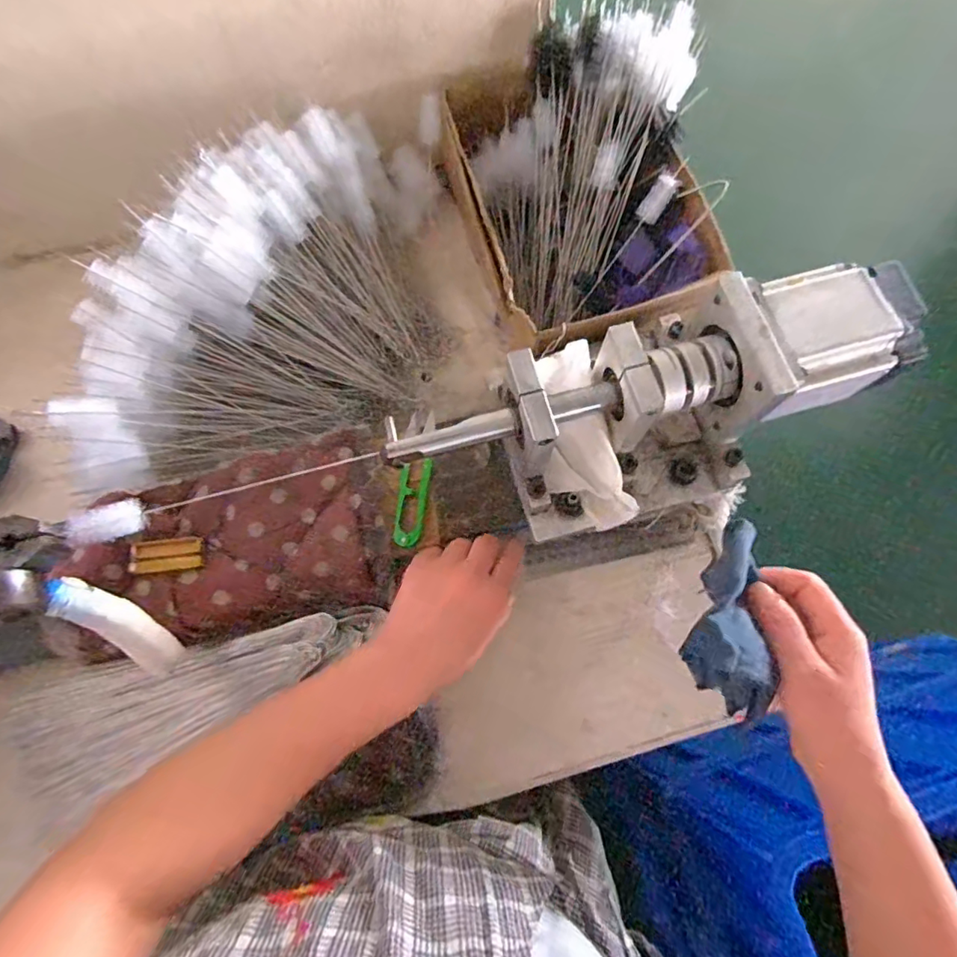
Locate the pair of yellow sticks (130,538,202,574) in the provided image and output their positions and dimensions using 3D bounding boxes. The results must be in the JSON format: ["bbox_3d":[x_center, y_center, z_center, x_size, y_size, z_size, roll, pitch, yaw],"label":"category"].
[{"bbox_3d":[-0.238,0.058,0.410,0.049,0.013,0.023,-6,72,-2],"label":"pair of yellow sticks"}]

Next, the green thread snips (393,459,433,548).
[{"bbox_3d":[-0.053,0.018,0.429,0.022,0.009,0.073,7,72,2],"label":"green thread snips"}]

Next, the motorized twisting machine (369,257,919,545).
[{"bbox_3d":[0.109,-0.048,0.377,0.333,0.121,0.132,-19,73,-6],"label":"motorized twisting machine"}]

